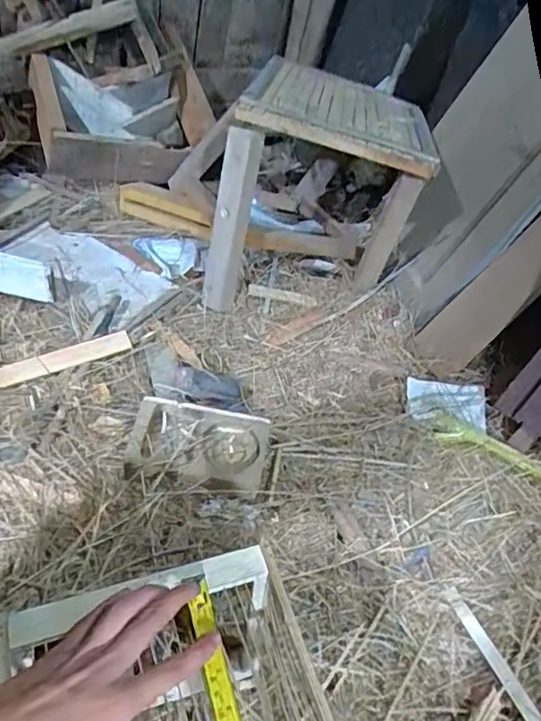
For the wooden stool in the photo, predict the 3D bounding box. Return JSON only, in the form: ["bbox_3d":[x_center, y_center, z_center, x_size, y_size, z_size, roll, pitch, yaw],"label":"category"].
[{"bbox_3d":[0.101,-0.344,1.112,0.355,0.356,0.436,15,45,2],"label":"wooden stool"}]

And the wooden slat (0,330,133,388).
[{"bbox_3d":[-0.340,-0.002,0.922,0.222,0.007,0.039,-18,67,-14],"label":"wooden slat"}]

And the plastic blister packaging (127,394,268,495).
[{"bbox_3d":[-0.101,0.123,0.815,0.197,0.033,0.136,8,52,-6],"label":"plastic blister packaging"}]

